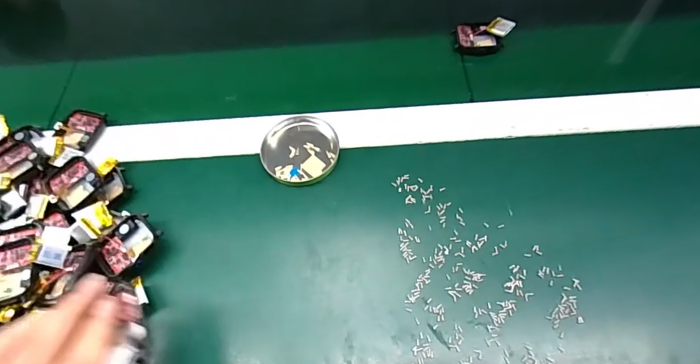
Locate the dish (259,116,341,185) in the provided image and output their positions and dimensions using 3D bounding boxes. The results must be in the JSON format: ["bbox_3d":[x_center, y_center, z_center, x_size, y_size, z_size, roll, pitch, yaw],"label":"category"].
[{"bbox_3d":[-0.043,-0.028,0.343,0.065,0.007,0.065,-1,65,2],"label":"dish"}]

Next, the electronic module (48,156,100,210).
[{"bbox_3d":[-0.227,0.000,0.323,0.035,0.006,0.035,40,73,19],"label":"electronic module"}]

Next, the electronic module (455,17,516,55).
[{"bbox_3d":[0.137,-0.149,0.400,0.057,0.015,0.036,-6,61,-1],"label":"electronic module"}]

